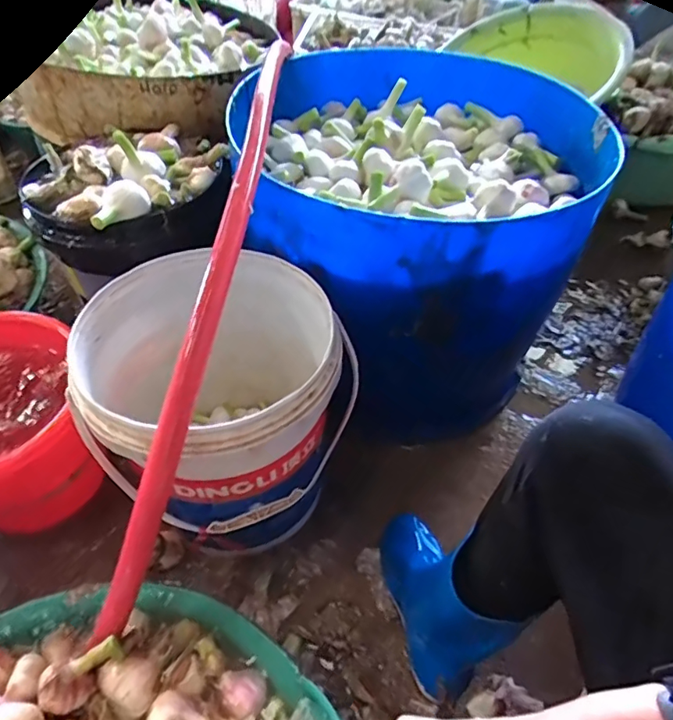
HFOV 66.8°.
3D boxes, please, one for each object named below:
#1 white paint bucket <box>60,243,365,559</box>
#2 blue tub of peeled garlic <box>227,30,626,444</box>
[{"bbox_3d":[-0.158,0.058,0.697,0.306,0.311,0.316,1,48,-1],"label":"white paint bucket"},{"bbox_3d":[0.104,-0.239,0.914,0.505,0.465,0.611,-6,49,-7],"label":"blue tub of peeled garlic"}]

